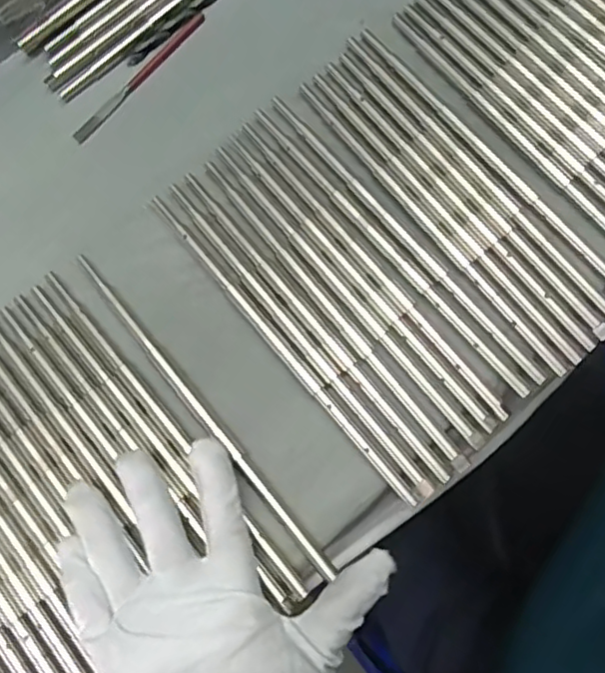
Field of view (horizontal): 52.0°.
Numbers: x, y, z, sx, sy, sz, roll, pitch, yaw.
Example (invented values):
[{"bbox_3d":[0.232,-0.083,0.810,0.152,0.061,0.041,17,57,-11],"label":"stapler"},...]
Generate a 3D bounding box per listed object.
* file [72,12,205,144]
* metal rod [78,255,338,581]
[{"bbox_3d":[-0.097,-0.155,0.370,0.008,0.008,0.106,41,81,9],"label":"file"},{"bbox_3d":[-0.054,0.035,0.313,0.009,0.008,0.207,-39,80,-7],"label":"metal rod"}]

